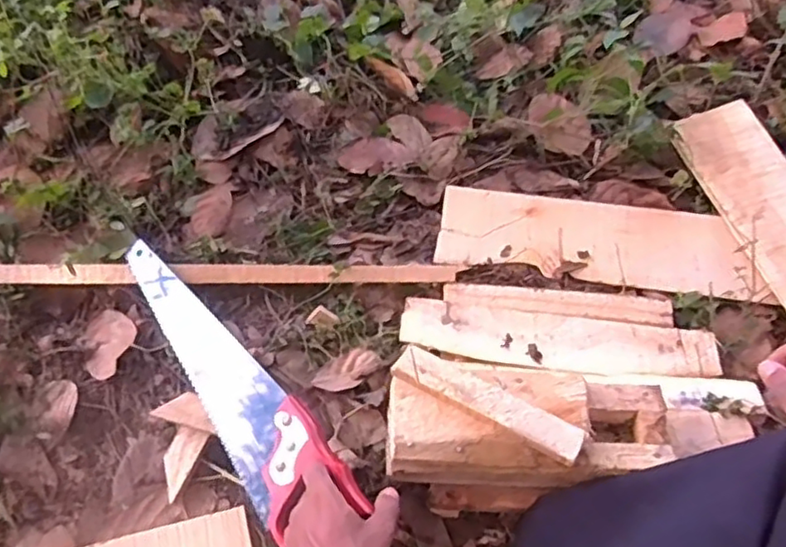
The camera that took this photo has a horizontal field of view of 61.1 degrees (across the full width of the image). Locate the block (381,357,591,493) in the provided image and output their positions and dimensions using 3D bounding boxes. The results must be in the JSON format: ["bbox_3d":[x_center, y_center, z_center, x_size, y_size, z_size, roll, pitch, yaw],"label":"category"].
[{"bbox_3d":[0.089,0.143,0.633,0.182,0.054,0.103,4,58,1],"label":"block"}]

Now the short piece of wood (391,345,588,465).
[{"bbox_3d":[0.086,0.115,0.607,0.178,0.025,0.034,27,61,15],"label":"short piece of wood"}]

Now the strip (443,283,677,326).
[{"bbox_3d":[0.193,0.037,0.776,0.262,0.015,0.036,4,60,-1],"label":"strip"}]

